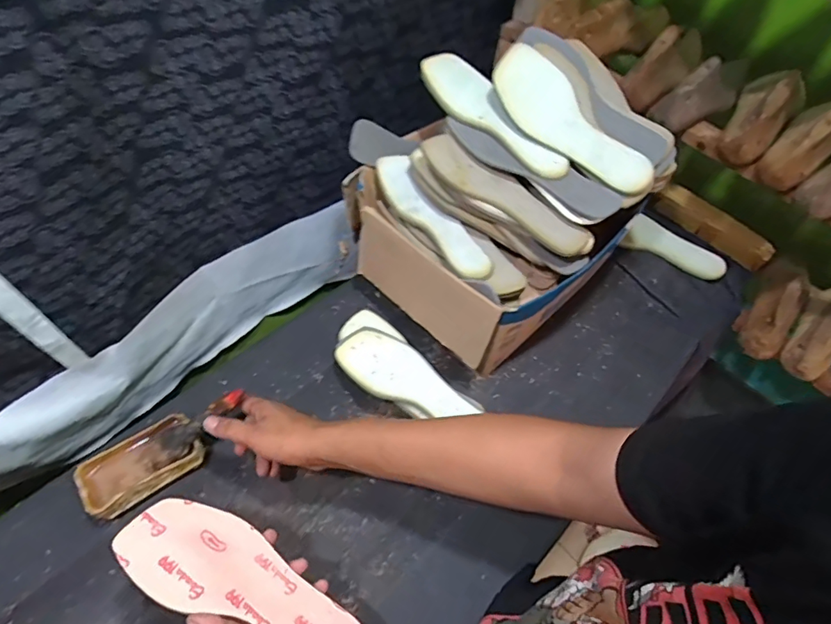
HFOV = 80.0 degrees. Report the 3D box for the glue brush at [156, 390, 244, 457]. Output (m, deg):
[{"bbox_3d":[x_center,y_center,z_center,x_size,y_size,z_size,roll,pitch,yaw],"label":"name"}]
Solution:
[{"bbox_3d":[-0.256,0.135,0.587,0.127,0.022,0.034,-39,61,13],"label":"glue brush"}]

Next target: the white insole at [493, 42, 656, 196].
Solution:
[{"bbox_3d":[0.192,-0.235,0.629,0.078,0.014,0.242,-42,80,19],"label":"white insole"}]

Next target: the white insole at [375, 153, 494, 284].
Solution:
[{"bbox_3d":[0.025,-0.131,0.680,0.054,0.031,0.235,-31,63,-22],"label":"white insole"}]

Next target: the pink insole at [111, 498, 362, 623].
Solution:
[{"bbox_3d":[-0.152,0.251,0.459,0.242,0.013,0.082,31,45,-4],"label":"pink insole"}]

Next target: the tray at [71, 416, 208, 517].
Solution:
[{"bbox_3d":[-0.323,0.183,0.597,0.132,0.048,0.077,-32,64,-23],"label":"tray"}]

